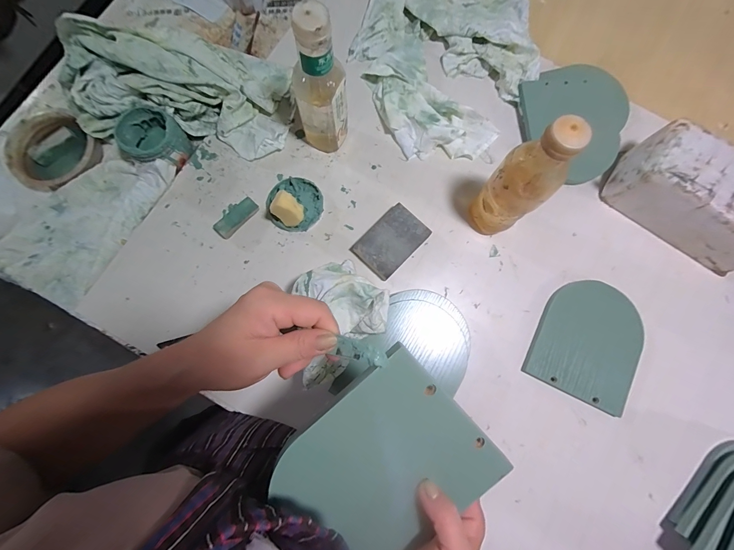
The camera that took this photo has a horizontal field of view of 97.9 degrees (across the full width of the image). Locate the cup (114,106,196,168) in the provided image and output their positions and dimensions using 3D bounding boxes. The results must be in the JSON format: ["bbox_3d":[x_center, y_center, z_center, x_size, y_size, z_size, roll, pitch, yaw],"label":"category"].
[{"bbox_3d":[-0.313,-0.199,0.469,0.080,0.050,0.076,0,80,-1],"label":"cup"}]

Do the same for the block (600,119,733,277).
[{"bbox_3d":[0.474,-0.106,0.460,0.225,0.102,0.102,38,81,6],"label":"block"}]

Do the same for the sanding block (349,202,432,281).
[{"bbox_3d":[0.034,-0.048,0.474,0.100,0.027,0.070,-44,83,-8],"label":"sanding block"}]

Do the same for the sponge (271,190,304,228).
[{"bbox_3d":[-0.110,-0.089,0.454,0.036,0.053,0.035,34,81,5],"label":"sponge"}]

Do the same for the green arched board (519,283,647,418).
[{"bbox_3d":[0.321,0.093,0.463,0.145,0.014,0.168,25,80,4],"label":"green arched board"}]

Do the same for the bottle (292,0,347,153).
[{"bbox_3d":[-0.062,-0.240,0.412,0.062,0.196,0.066,0,80,-1],"label":"bottle"}]

